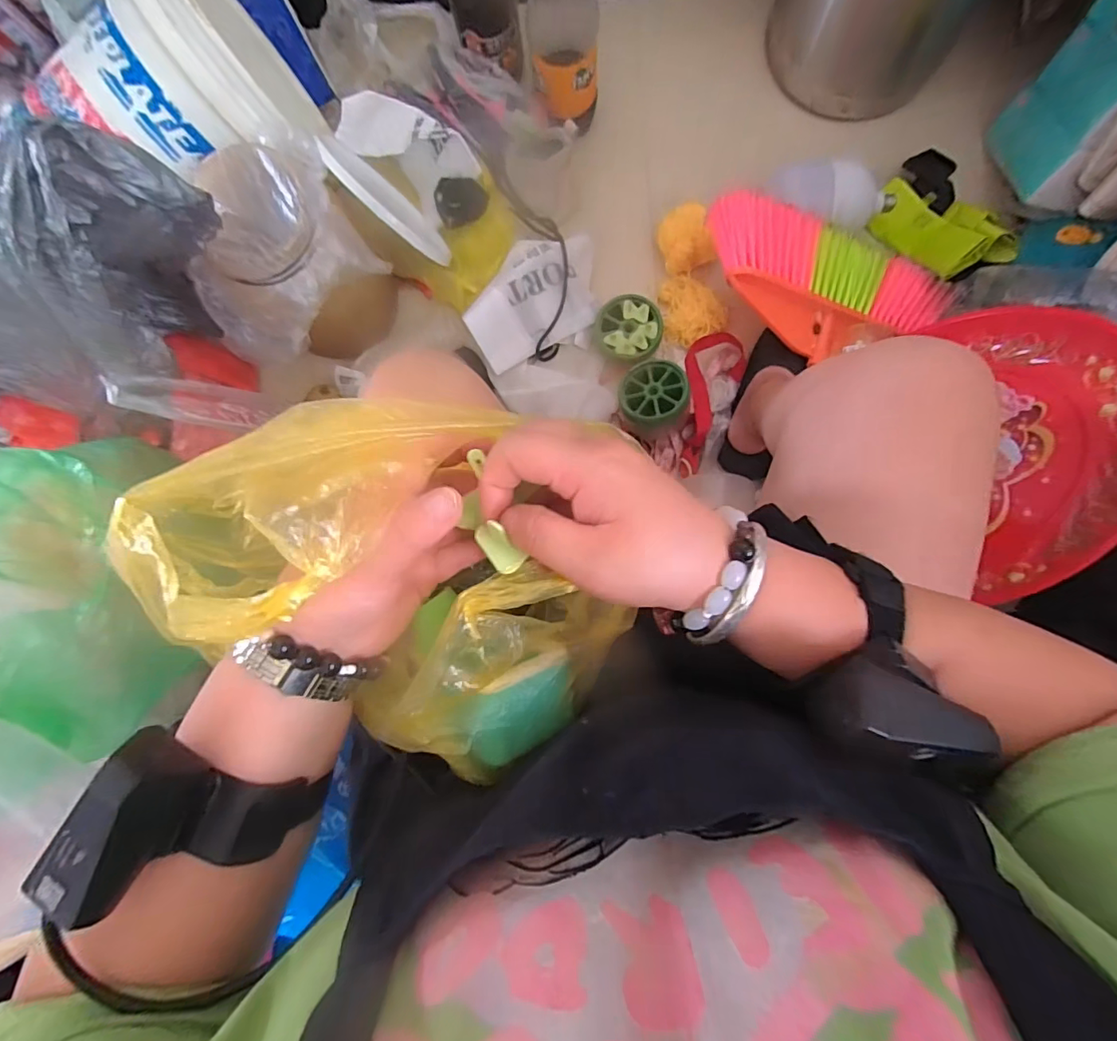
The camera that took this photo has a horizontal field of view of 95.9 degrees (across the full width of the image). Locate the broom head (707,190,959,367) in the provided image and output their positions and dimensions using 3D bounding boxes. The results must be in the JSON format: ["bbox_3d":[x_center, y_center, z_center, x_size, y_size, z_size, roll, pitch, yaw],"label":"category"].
[{"bbox_3d":[0.387,-0.320,0.734,0.402,0.065,0.162,13,87,-15],"label":"broom head"}]

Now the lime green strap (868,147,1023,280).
[{"bbox_3d":[0.586,-0.474,0.792,0.126,0.066,0.227,-34,68,34],"label":"lime green strap"}]

